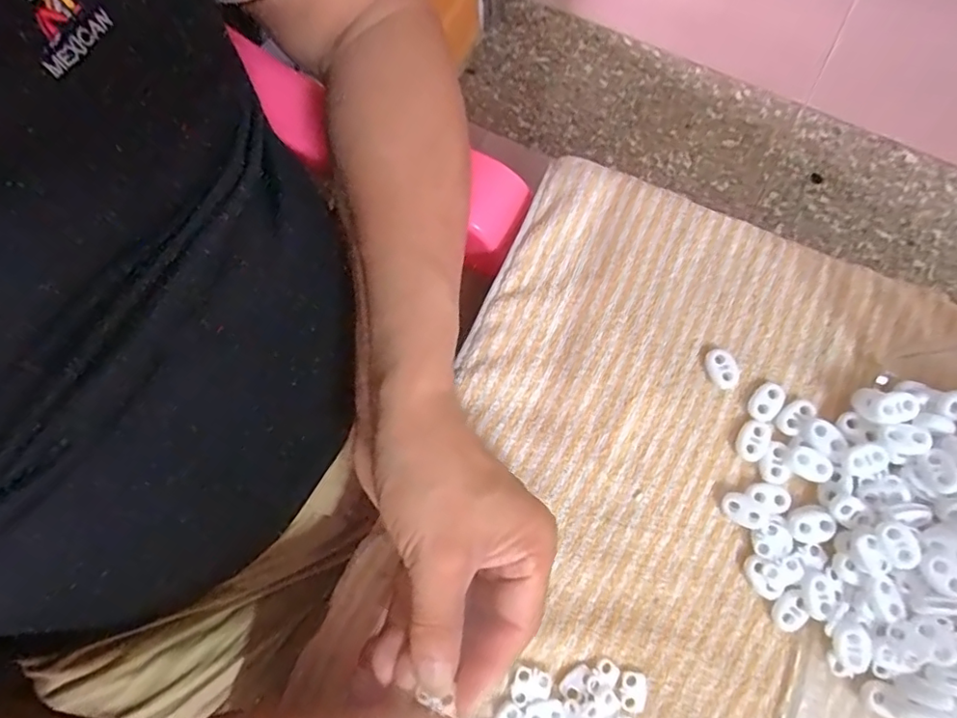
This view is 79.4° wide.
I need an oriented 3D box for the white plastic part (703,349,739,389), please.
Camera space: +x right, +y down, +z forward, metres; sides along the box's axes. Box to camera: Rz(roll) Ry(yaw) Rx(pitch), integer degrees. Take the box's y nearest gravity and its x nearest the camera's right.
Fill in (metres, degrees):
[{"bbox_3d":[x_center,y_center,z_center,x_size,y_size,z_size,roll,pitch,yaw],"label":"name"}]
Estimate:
[{"bbox_3d":[0.135,0.005,0.321,0.015,0.007,0.022,-19,79,-2],"label":"white plastic part"}]

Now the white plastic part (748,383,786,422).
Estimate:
[{"bbox_3d":[0.157,0.024,0.315,0.015,0.006,0.022,37,82,8],"label":"white plastic part"}]

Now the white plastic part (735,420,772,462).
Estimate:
[{"bbox_3d":[0.148,0.044,0.310,0.015,0.004,0.021,28,80,7],"label":"white plastic part"}]

